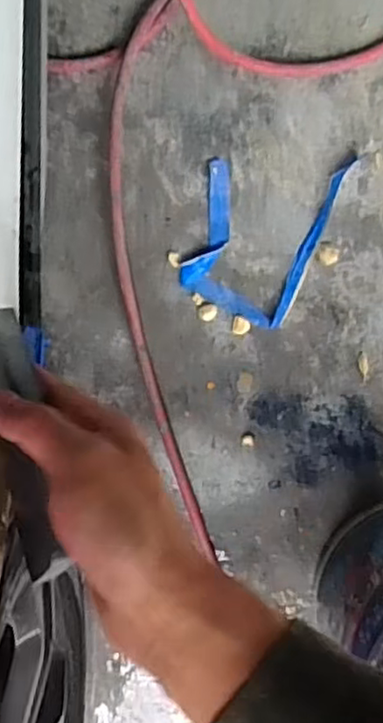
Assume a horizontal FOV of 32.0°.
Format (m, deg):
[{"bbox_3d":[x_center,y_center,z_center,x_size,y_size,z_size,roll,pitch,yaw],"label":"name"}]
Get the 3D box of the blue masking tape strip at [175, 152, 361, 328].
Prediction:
[{"bbox_3d":[0.085,-0.173,0.845,0.163,0.020,0.233,22,94,-3],"label":"blue masking tape strip"}]

